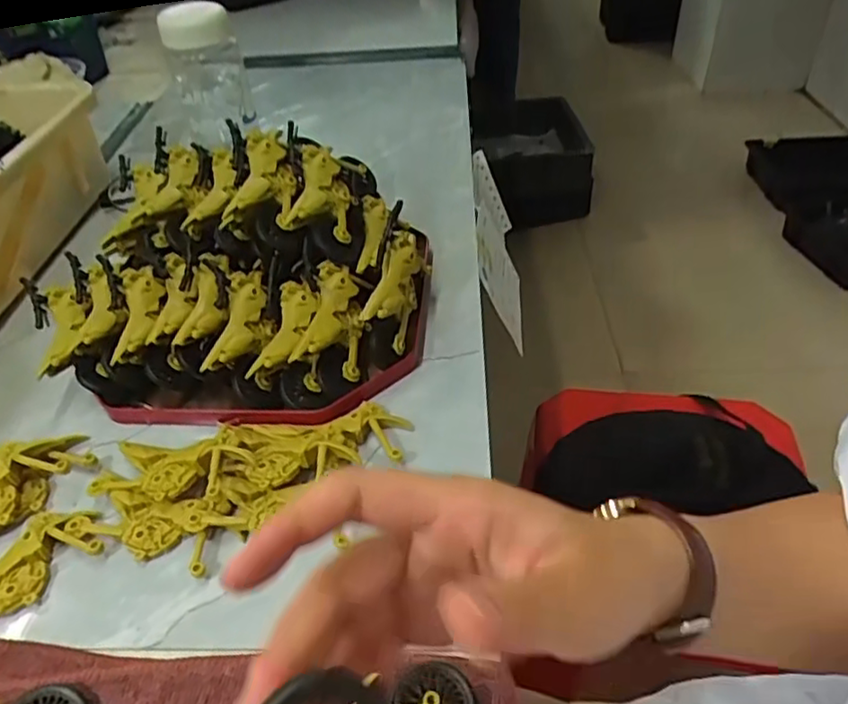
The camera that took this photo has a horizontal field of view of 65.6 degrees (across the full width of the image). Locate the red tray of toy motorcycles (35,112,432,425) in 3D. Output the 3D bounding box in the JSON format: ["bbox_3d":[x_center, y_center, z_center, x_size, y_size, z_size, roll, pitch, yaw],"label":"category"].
[{"bbox_3d":[-0.135,-0.061,0.473,0.268,0.103,0.208,0,42,2],"label":"red tray of toy motorcycles"}]

